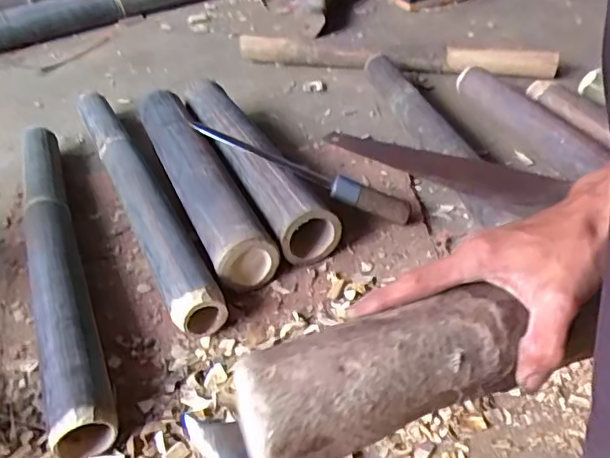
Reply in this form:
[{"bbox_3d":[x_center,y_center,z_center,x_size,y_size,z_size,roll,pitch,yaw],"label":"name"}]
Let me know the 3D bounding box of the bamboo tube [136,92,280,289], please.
[{"bbox_3d":[-0.162,-0.082,0.843,0.079,0.084,0.461,-19,41,-17],"label":"bamboo tube"}]

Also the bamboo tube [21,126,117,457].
[{"bbox_3d":[-0.328,0.020,0.747,0.061,0.067,0.643,-19,41,-17],"label":"bamboo tube"}]

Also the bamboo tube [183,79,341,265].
[{"bbox_3d":[-0.085,-0.115,0.879,0.092,0.095,0.462,-17,41,-15],"label":"bamboo tube"}]

